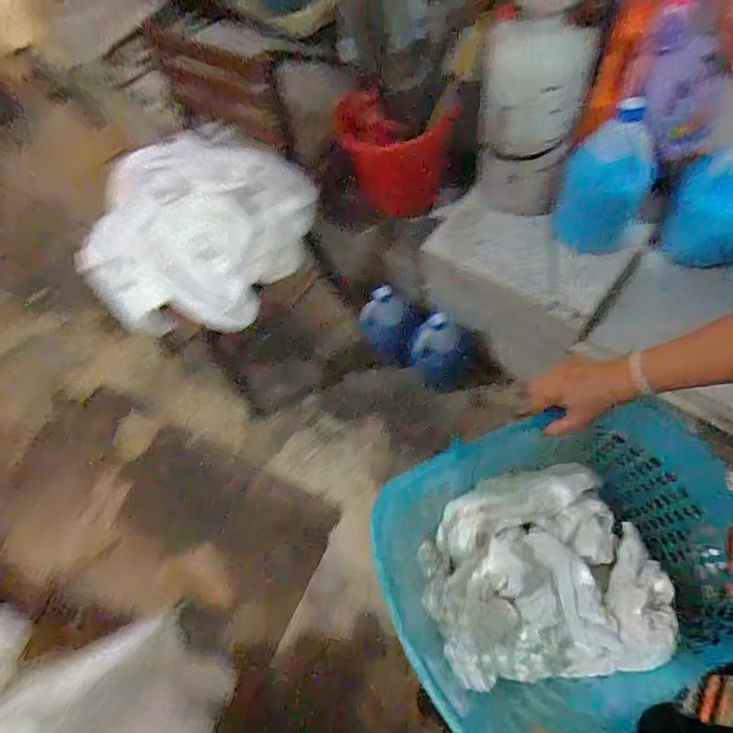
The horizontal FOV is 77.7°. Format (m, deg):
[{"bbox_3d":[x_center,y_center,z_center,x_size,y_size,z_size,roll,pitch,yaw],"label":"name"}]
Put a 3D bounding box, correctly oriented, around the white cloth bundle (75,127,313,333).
[{"bbox_3d":[-0.411,-0.329,1.080,0.480,0.260,0.491,39,69,18],"label":"white cloth bundle"}]

